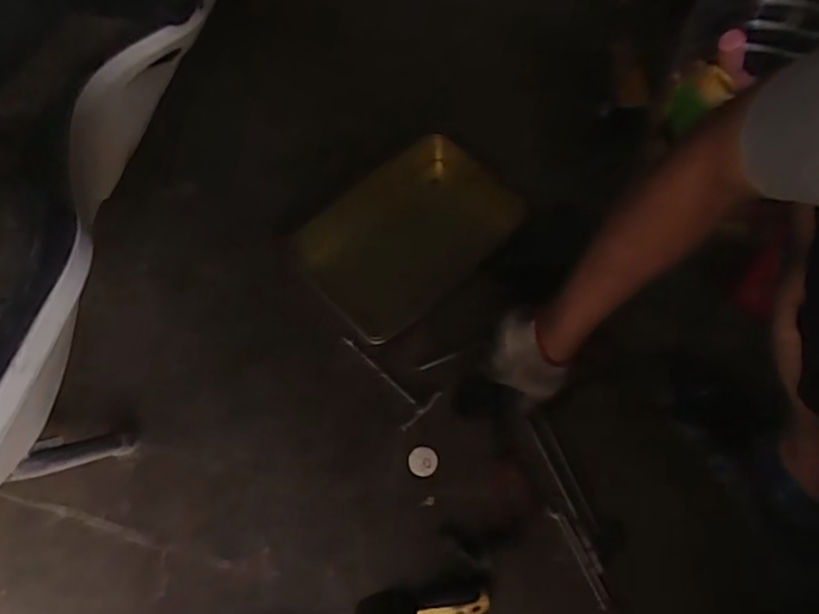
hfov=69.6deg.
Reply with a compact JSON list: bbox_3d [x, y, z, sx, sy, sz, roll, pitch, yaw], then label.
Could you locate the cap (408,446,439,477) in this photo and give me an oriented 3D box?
[{"bbox_3d":[0.017,0.190,0.725,0.036,0.004,0.034,-2,62,3],"label":"cap"}]

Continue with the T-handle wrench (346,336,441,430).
[{"bbox_3d":[-0.035,0.085,0.776,0.063,0.006,0.157,-41,67,-16],"label":"T-handle wrench"}]

